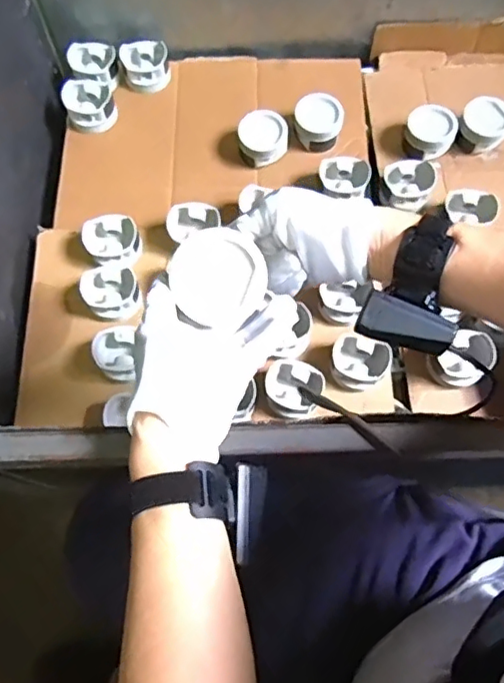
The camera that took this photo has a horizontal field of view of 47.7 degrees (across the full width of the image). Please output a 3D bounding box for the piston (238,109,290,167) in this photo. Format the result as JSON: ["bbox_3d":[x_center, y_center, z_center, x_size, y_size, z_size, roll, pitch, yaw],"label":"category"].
[{"bbox_3d":[0.019,-0.314,0.890,0.075,0.054,0.085,2,69,2],"label":"piston"}]

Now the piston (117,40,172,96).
[{"bbox_3d":[-0.176,-0.459,0.958,0.080,0.047,0.086,-13,70,-3],"label":"piston"}]

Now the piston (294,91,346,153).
[{"bbox_3d":[0.105,-0.348,0.900,0.078,0.052,0.075,2,69,2],"label":"piston"}]

